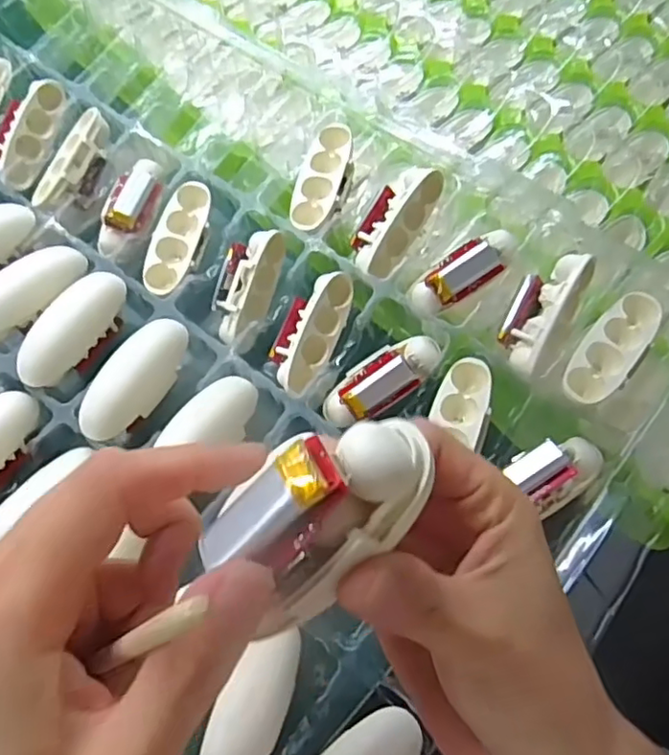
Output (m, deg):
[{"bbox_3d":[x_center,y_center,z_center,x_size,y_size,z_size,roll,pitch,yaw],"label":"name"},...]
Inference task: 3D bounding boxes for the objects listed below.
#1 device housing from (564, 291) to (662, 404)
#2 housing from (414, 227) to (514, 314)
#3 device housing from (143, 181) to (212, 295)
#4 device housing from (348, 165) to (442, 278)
[{"bbox_3d":[0.126,-0.013,0.279,0.022,0.015,0.065,40,69,15],"label":"device housing"},{"bbox_3d":[0.065,-0.053,0.300,0.057,0.015,0.022,-35,70,-3],"label":"housing"},{"bbox_3d":[-0.083,-0.073,0.331,0.025,0.013,0.064,16,77,5],"label":"device housing"},{"bbox_3d":[0.031,-0.081,0.319,0.060,0.023,0.027,-55,43,2],"label":"device housing"}]

